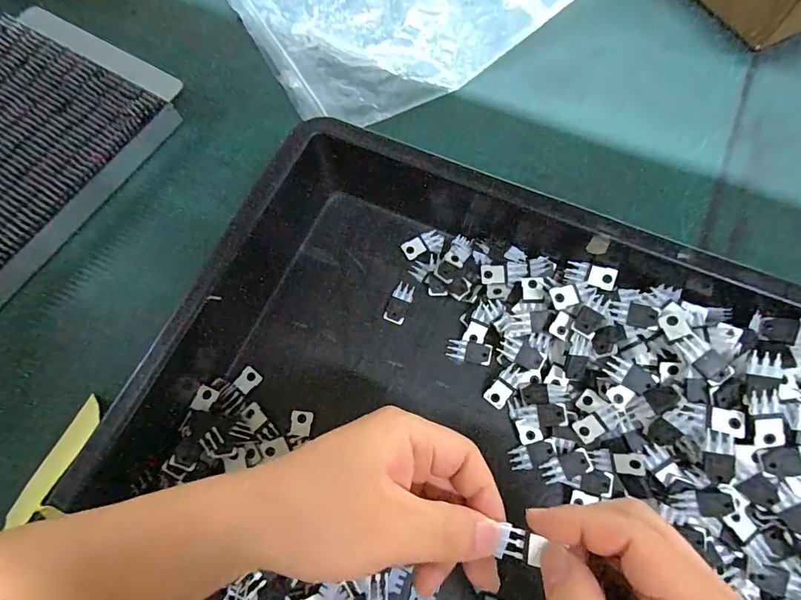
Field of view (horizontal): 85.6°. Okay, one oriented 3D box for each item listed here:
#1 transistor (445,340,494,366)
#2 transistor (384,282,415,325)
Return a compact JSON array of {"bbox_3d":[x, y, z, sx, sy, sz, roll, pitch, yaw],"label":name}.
[{"bbox_3d":[0.053,0.040,0.330,0.033,0.004,0.015,10,69,5],"label":"transistor"},{"bbox_3d":[0.000,0.002,0.345,0.017,0.004,0.033,20,70,8],"label":"transistor"}]

